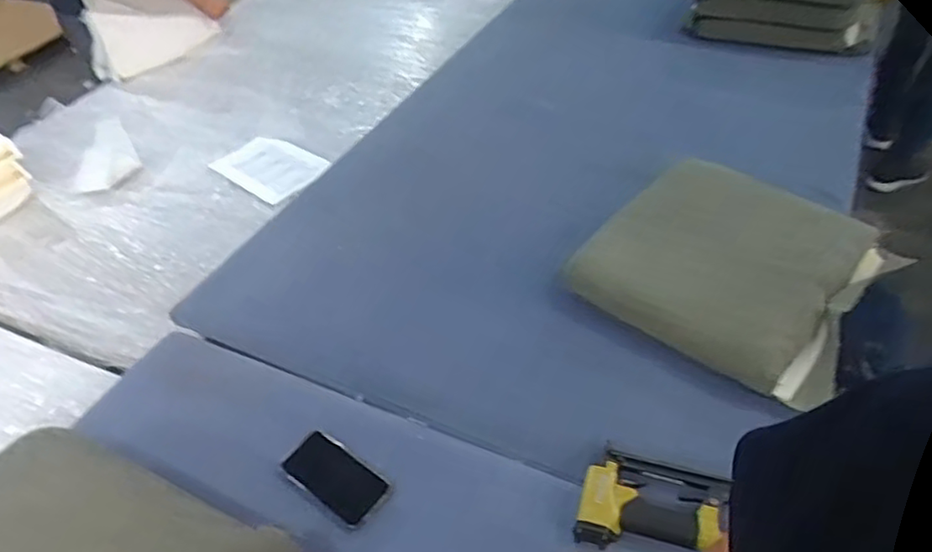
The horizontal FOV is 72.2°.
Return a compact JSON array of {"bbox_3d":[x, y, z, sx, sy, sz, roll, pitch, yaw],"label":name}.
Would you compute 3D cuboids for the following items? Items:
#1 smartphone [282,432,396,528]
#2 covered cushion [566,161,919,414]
[{"bbox_3d":[-0.185,0.276,0.895,0.161,0.008,0.080,26,52,28],"label":"smartphone"},{"bbox_3d":[0.447,-0.026,1.061,0.412,0.060,0.449,30,54,31],"label":"covered cushion"}]

